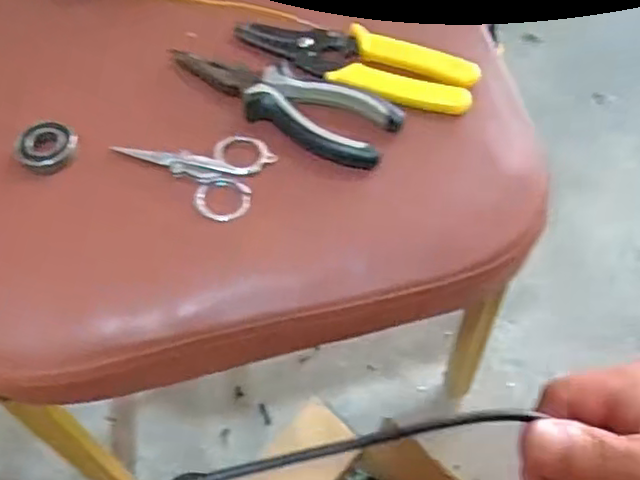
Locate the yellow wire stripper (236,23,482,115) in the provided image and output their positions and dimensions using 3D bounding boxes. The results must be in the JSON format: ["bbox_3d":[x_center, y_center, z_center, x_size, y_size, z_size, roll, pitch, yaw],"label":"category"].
[{"bbox_3d":[0.021,-0.118,0.425,0.159,0.016,0.057,23,65,11],"label":"yellow wire stripper"}]

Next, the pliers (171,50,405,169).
[{"bbox_3d":[-0.026,-0.088,0.405,0.150,0.017,0.044,24,65,12],"label":"pliers"}]

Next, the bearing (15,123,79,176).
[{"bbox_3d":[-0.162,-0.055,0.389,0.031,0.011,0.031,21,64,10],"label":"bearing"}]

